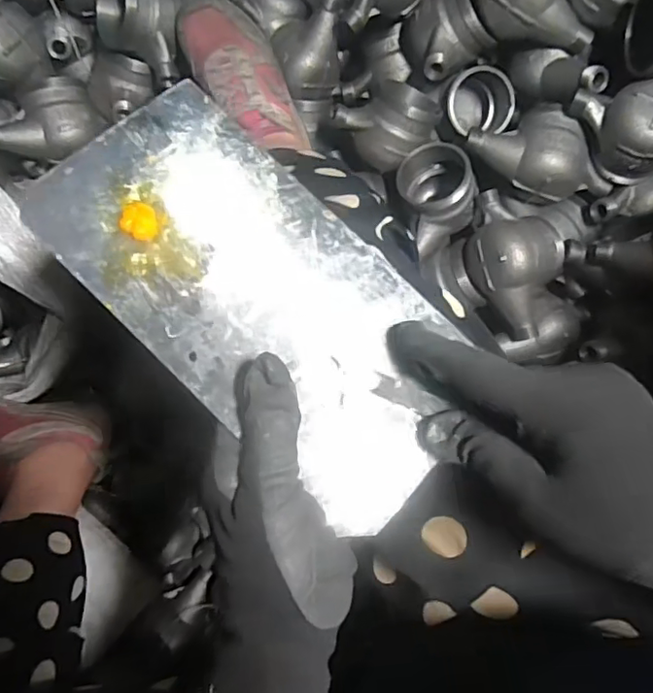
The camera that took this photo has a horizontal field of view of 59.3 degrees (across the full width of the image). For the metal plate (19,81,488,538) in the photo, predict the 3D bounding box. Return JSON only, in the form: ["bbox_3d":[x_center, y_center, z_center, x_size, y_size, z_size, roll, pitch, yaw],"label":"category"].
[{"bbox_3d":[-0.030,-0.028,0.286,0.229,0.007,0.116,43,70,4],"label":"metal plate"}]

